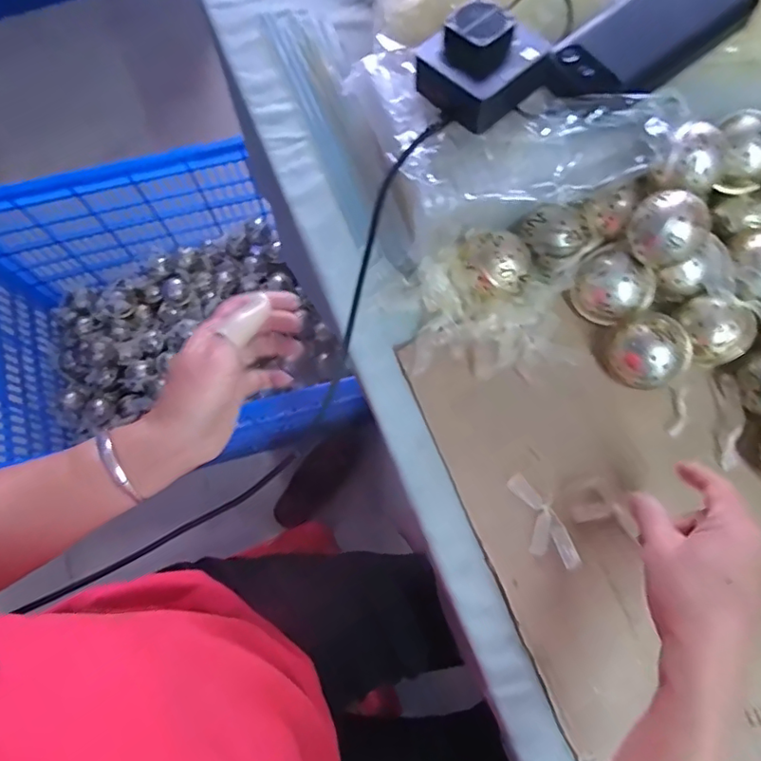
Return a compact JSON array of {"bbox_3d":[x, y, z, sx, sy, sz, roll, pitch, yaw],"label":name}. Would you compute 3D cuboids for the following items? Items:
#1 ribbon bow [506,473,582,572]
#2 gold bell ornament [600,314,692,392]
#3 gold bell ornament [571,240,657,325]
[{"bbox_3d":[0.122,0.106,0.412,0.030,0.010,0.074,-18,77,-6],"label":"ribbon bow"},{"bbox_3d":[0.209,-0.023,0.426,0.055,0.044,0.057,0,76,-1],"label":"gold bell ornament"},{"bbox_3d":[0.187,-0.076,0.439,0.054,0.038,0.059,-38,79,-10],"label":"gold bell ornament"}]

